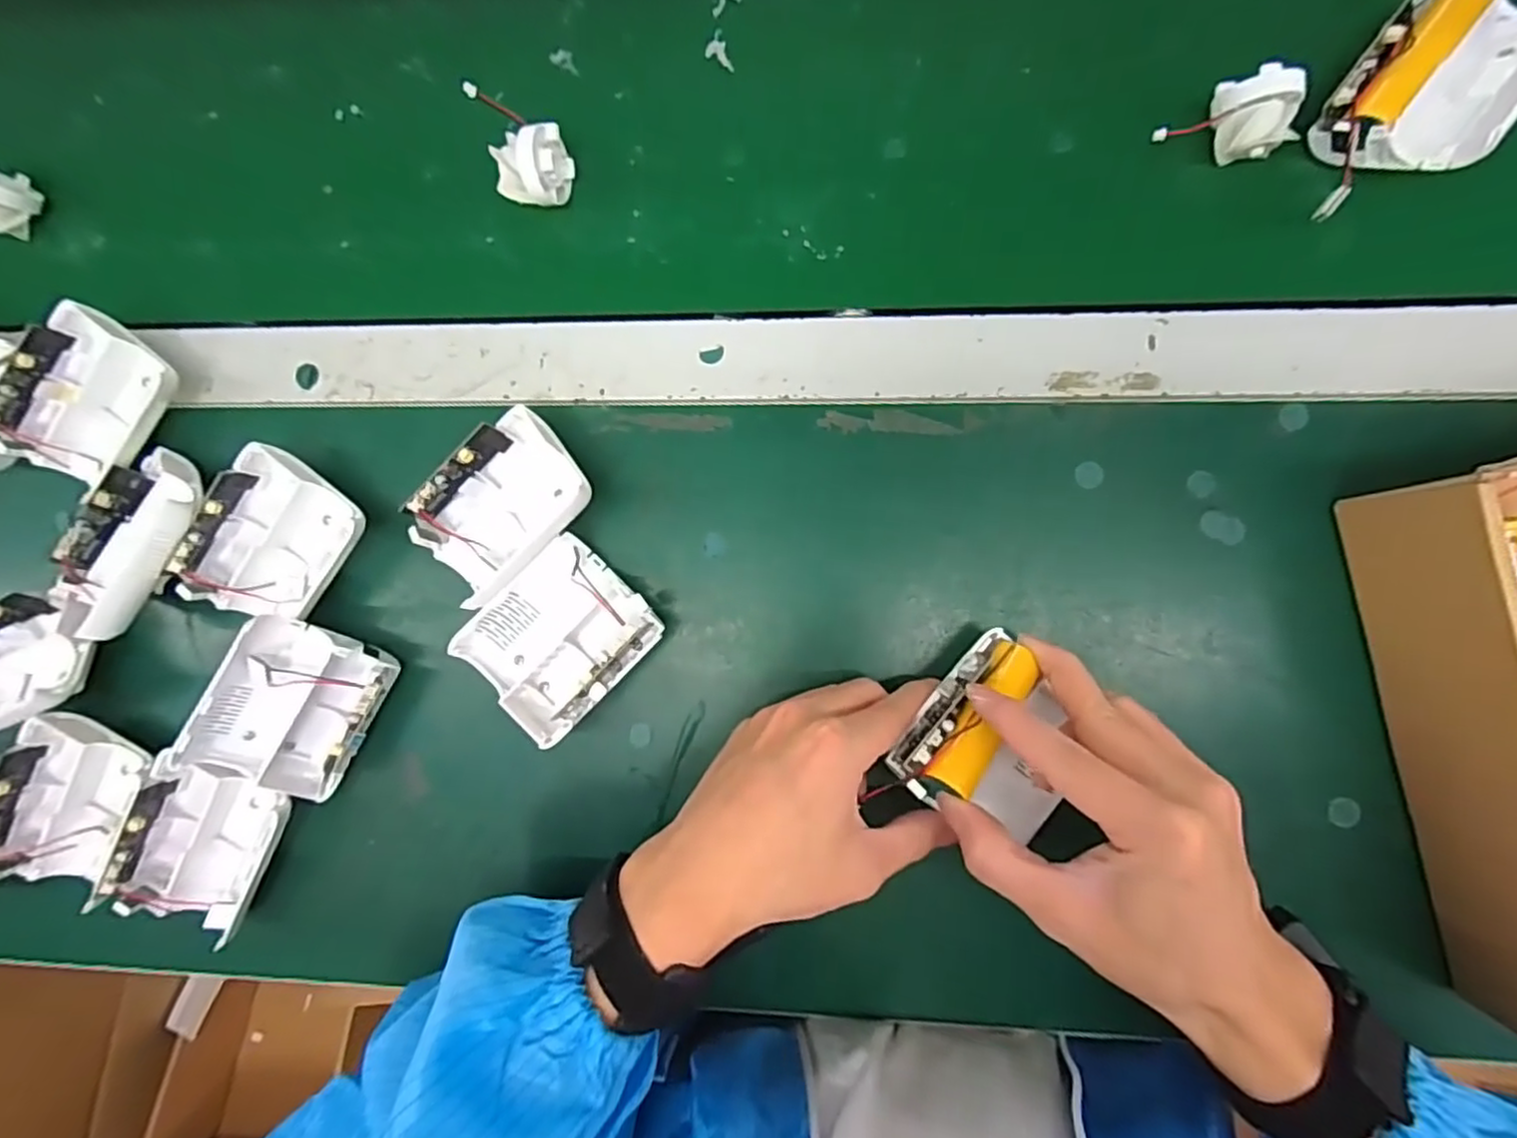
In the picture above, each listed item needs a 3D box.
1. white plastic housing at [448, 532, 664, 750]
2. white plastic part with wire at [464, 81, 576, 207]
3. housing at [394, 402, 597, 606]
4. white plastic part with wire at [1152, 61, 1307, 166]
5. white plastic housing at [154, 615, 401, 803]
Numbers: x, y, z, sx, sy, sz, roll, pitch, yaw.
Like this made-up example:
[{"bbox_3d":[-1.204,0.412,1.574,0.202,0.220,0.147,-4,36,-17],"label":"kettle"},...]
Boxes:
[{"bbox_3d":[-0.094,0.032,0.329,0.068,0.037,0.080,43,92,5],"label":"white plastic housing"},{"bbox_3d":[-0.115,-0.201,0.336,0.036,0.046,0.036,7,89,6],"label":"white plastic part with wire"},{"bbox_3d":[-0.122,-0.031,0.330,0.079,0.037,0.063,-43,85,3],"label":"housing"},{"bbox_3d":[0.212,-0.208,0.314,0.056,0.028,0.029,8,89,6],"label":"white plastic part with wire"},{"bbox_3d":[-0.226,0.069,0.332,0.066,0.049,0.087,26,91,6],"label":"white plastic housing"}]

